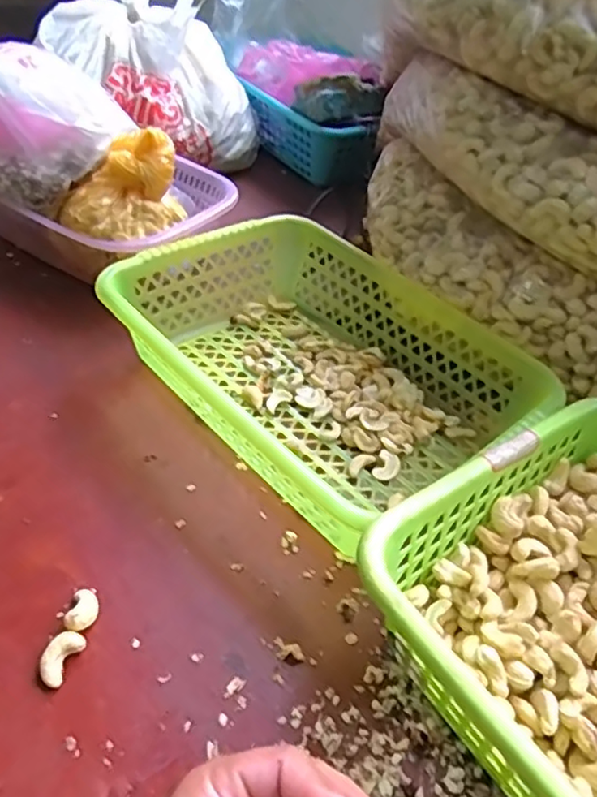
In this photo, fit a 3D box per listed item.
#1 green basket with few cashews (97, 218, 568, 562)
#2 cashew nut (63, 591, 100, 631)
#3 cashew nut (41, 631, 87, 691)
[{"bbox_3d":[0.014,-0.034,0.510,0.231,0.074,0.304,-26,53,-33],"label":"green basket with few cashews"},{"bbox_3d":[-0.126,0.126,0.365,0.015,0.014,0.025,11,42,1],"label":"cashew nut"},{"bbox_3d":[-0.133,0.144,0.345,0.015,0.013,0.029,21,43,12],"label":"cashew nut"}]

